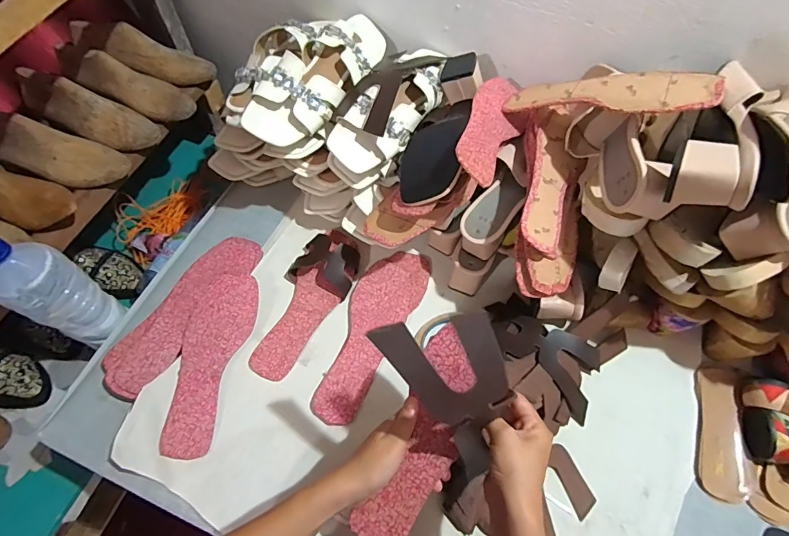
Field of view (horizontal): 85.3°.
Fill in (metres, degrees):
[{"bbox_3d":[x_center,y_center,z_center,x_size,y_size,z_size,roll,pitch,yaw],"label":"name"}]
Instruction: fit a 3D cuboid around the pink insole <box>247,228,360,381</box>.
[{"bbox_3d":[-0.129,0.041,0.619,0.090,0.024,0.238,25,64,11],"label":"pink insole"}]

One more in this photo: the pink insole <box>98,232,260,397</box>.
[{"bbox_3d":[-0.293,0.056,0.602,0.081,0.011,0.261,30,66,17],"label":"pink insole"}]

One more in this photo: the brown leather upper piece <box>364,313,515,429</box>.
[{"bbox_3d":[0.045,0.090,0.367,0.097,0.029,0.107,-12,104,10],"label":"brown leather upper piece"}]

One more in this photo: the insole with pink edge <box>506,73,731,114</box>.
[{"bbox_3d":[0.243,-0.203,0.498,0.078,0.012,0.234,-42,39,-21],"label":"insole with pink edge"}]

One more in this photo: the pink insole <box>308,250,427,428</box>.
[{"bbox_3d":[-0.037,0.083,0.612,0.089,0.006,0.270,26,64,12],"label":"pink insole"}]

